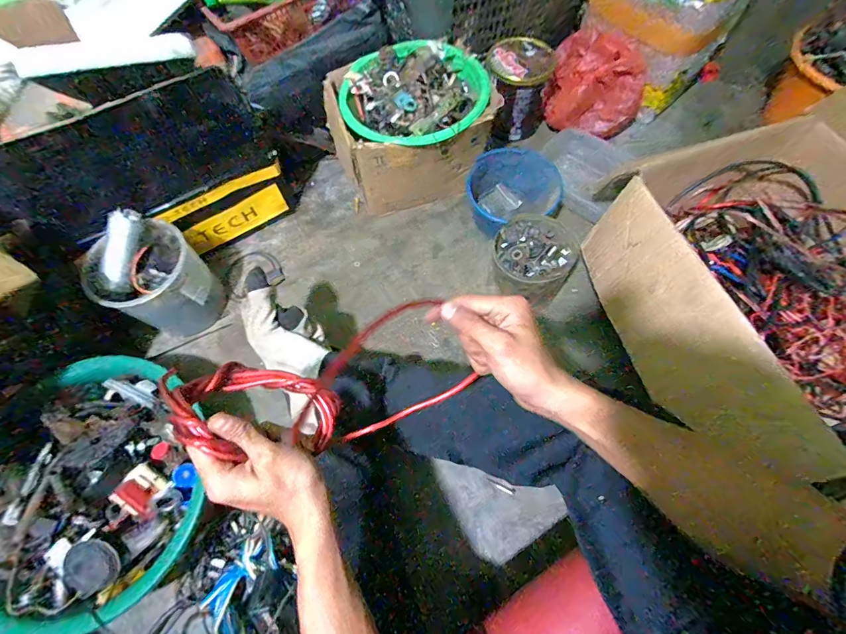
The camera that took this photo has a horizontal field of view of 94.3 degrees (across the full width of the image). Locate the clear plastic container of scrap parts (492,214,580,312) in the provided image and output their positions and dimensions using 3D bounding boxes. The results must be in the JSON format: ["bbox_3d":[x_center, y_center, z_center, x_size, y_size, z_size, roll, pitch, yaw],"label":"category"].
[{"bbox_3d":[0.198,-0.101,0.719,0.147,0.077,0.156,27,70,13],"label":"clear plastic container of scrap parts"}]

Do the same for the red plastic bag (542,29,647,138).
[{"bbox_3d":[0.391,-0.521,0.899,0.218,0.133,0.159,23,69,12],"label":"red plastic bag"}]

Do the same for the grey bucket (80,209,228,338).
[{"bbox_3d":[-0.469,-0.064,0.705,0.149,0.172,0.158,-1,66,2],"label":"grey bucket"}]

